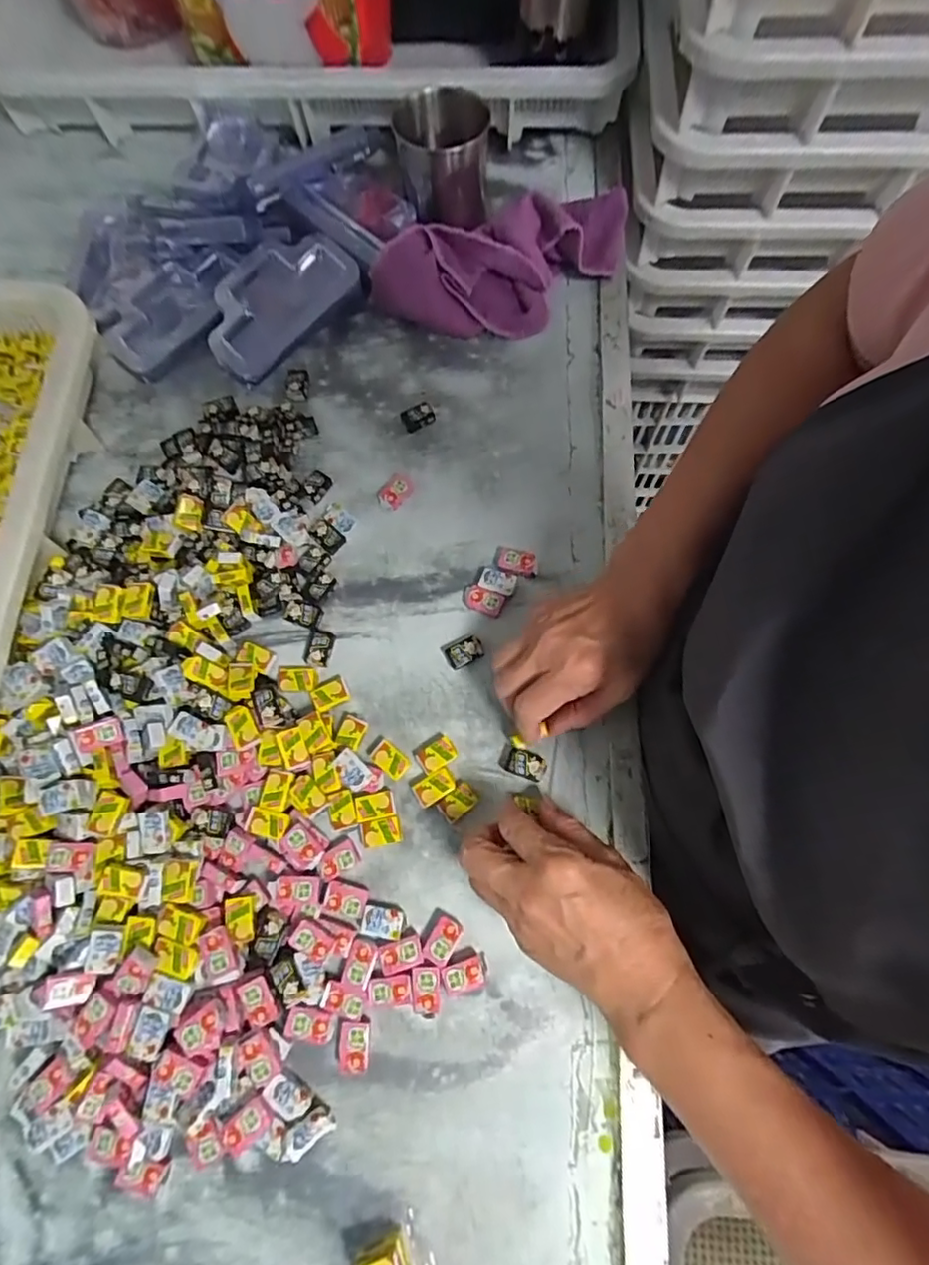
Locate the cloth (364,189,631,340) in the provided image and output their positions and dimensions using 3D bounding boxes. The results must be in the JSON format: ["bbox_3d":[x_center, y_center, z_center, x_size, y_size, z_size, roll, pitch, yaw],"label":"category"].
[{"bbox_3d":[0.038,-0.322,0.513,0.235,0.050,0.108,-19,73,-5],"label":"cloth"}]

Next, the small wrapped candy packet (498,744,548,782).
[{"bbox_3d":[0.040,0.090,0.401,0.032,0.010,0.017,23,74,8],"label":"small wrapped candy packet"}]

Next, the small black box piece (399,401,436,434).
[{"bbox_3d":[-0.039,-0.181,0.490,0.026,0.011,0.019,-24,74,-7],"label":"small black box piece"}]

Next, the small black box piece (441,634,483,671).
[{"bbox_3d":[-0.001,0.013,0.424,0.027,0.008,0.022,-25,74,-7],"label":"small black box piece"}]

